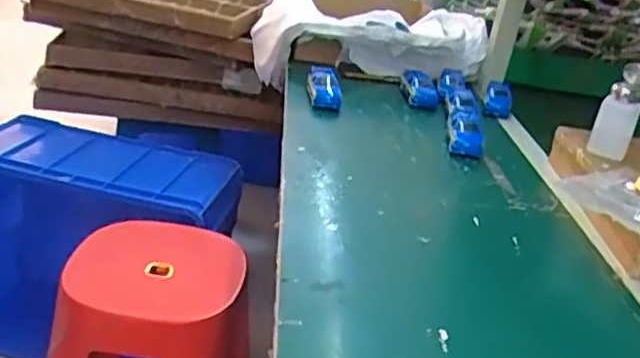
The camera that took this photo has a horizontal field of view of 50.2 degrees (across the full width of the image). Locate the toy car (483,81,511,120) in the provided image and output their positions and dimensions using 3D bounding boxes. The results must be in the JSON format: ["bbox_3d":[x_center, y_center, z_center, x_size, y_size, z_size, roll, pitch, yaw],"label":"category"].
[{"bbox_3d":[0.323,-0.142,1.238,0.051,0.042,0.095,14,25,11],"label":"toy car"}]

